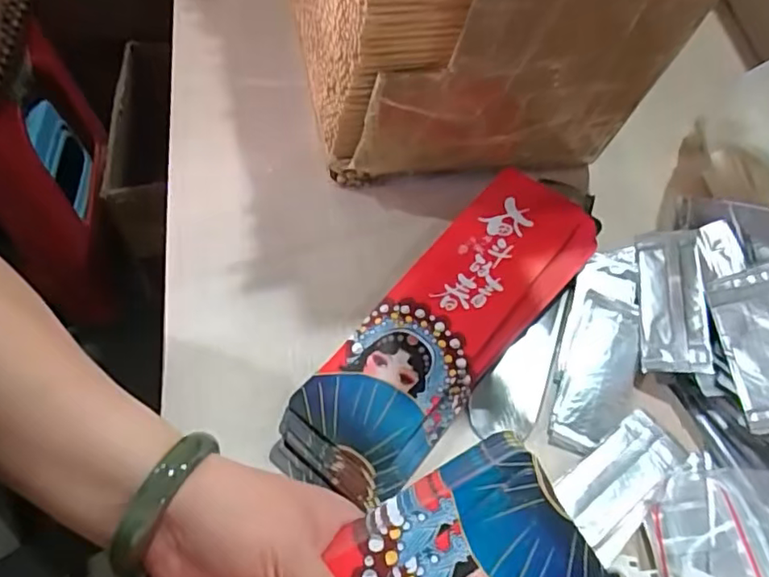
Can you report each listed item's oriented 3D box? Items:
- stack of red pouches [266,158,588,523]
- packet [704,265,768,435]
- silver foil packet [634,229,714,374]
[{"bbox_3d":[0.050,0.026,0.450,0.094,0.025,0.297,39,63,14],"label":"stack of red pouches"},{"bbox_3d":[0.276,0.042,0.438,0.050,0.007,0.120,-17,56,23],"label":"packet"},{"bbox_3d":[0.226,0.008,0.471,0.048,0.007,0.124,-2,59,21],"label":"silver foil packet"}]

